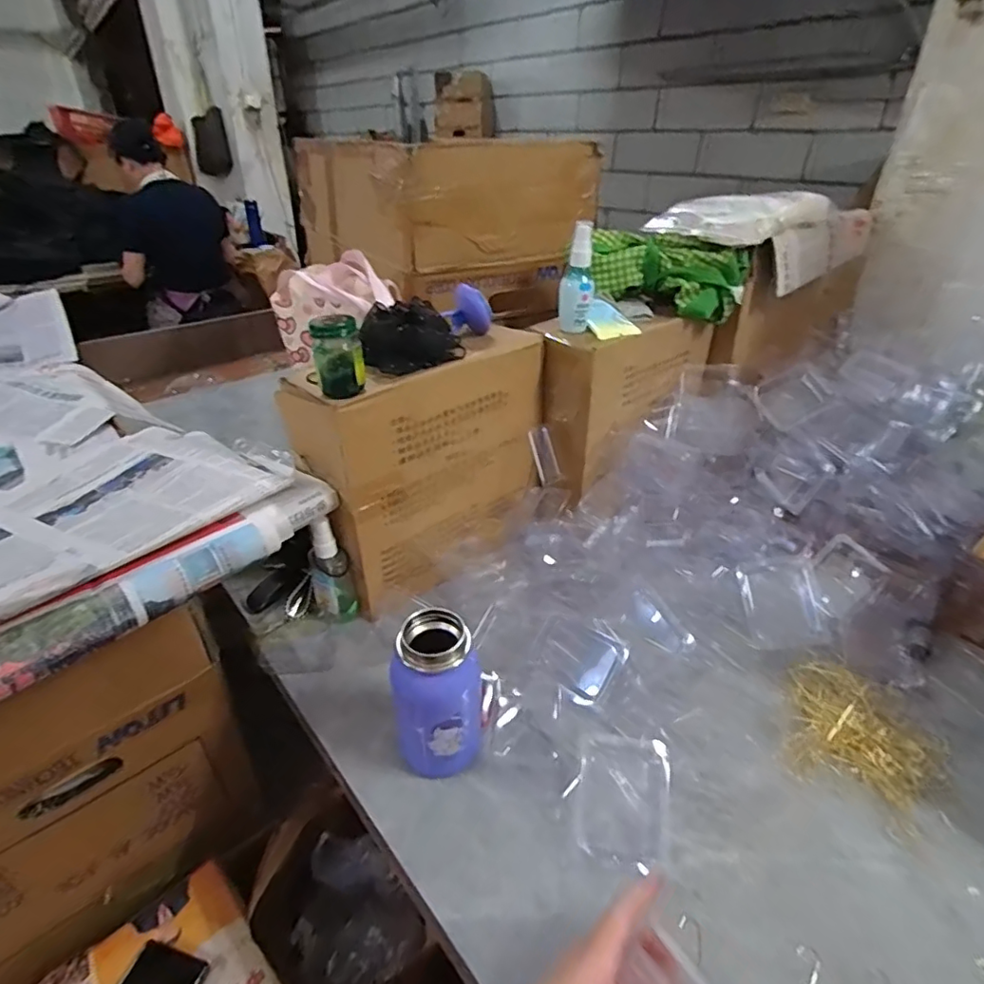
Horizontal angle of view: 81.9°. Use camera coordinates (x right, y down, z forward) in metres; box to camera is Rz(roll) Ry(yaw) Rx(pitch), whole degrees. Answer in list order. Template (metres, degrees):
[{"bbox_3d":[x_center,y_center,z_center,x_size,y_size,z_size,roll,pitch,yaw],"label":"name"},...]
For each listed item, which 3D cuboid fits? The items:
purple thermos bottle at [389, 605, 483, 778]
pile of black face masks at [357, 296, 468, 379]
[{"bbox_3d":[-0.043,0.175,0.475,0.073,0.145,0.060,-1,32,-1],"label":"purple thermos bottle"},{"bbox_3d":[-0.084,-0.162,0.591,0.105,0.054,0.076,-5,32,-8],"label":"pile of black face masks"}]

